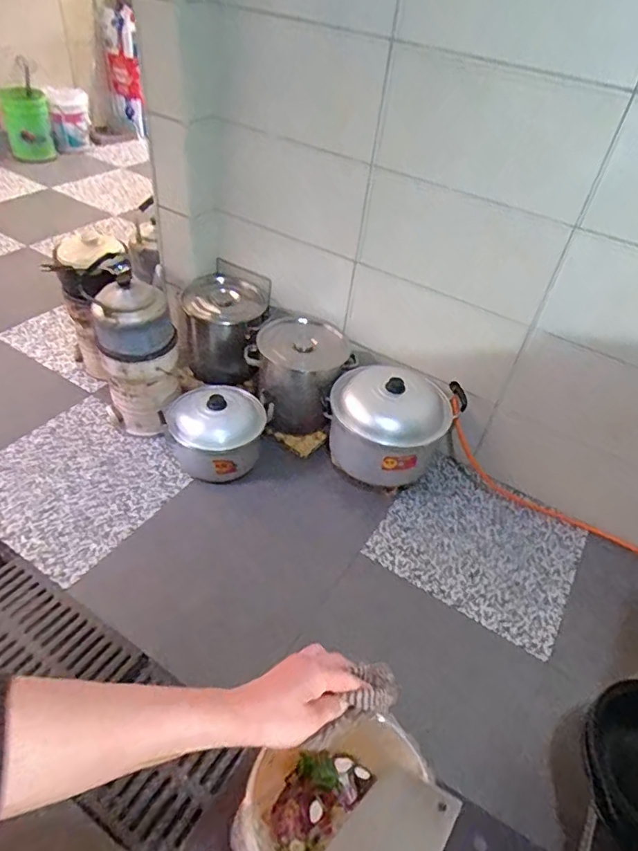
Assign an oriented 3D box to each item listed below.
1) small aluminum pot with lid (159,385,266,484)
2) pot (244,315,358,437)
[{"bbox_3d":[-0.353,0.018,1.796,0.316,0.255,0.270,-12,46,-20],"label":"small aluminum pot with lid"},{"bbox_3d":[-0.074,-0.178,1.908,0.350,0.302,0.342,-3,43,-12],"label":"pot"}]

